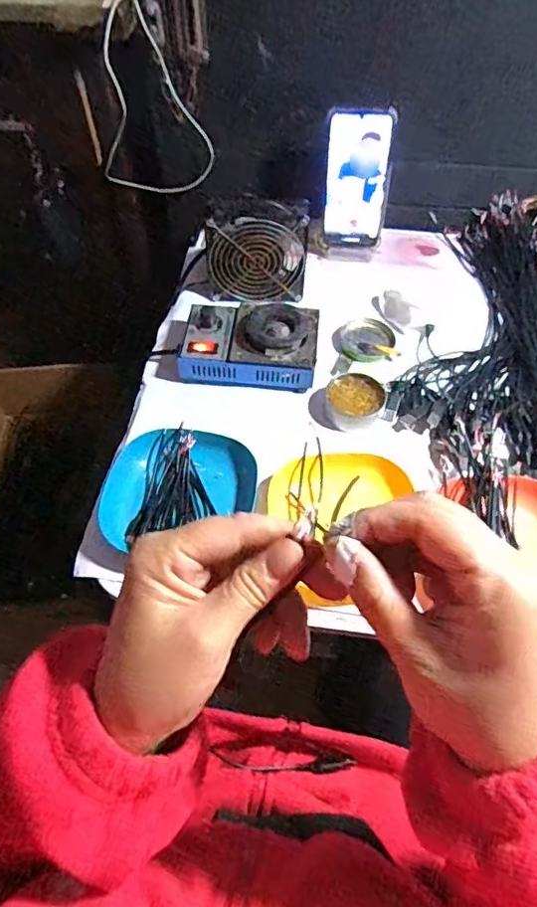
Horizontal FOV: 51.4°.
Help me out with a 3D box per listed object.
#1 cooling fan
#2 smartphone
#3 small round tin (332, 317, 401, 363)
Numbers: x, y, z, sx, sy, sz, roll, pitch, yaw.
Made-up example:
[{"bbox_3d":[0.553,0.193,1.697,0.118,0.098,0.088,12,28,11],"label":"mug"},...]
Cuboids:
[{"bbox_3d":[-0.015,-0.243,0.675,0.120,0.103,0.054,4,57,3],"label":"cooling fan"},{"bbox_3d":[0.110,-0.336,0.692,0.077,0.161,0.010,2,46,3],"label":"smartphone"},{"bbox_3d":[0.116,-0.135,0.668,0.074,0.017,0.059,8,57,5],"label":"small round tin"}]

